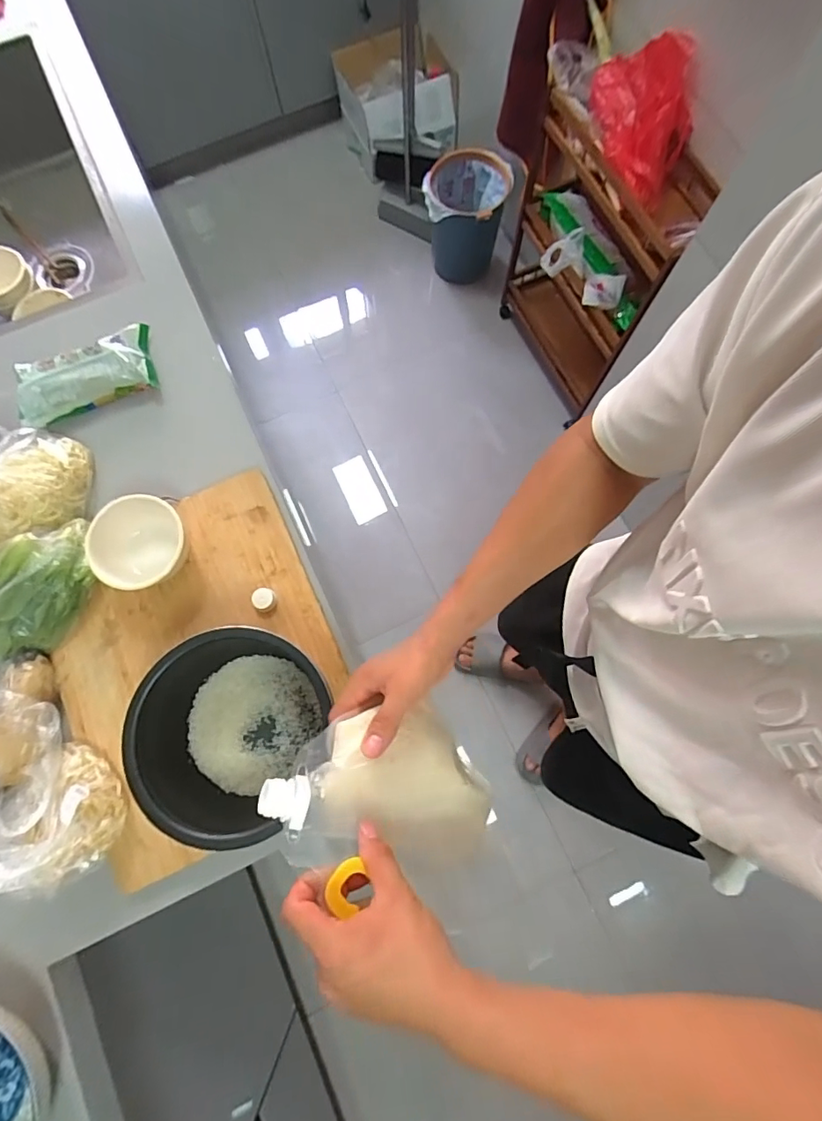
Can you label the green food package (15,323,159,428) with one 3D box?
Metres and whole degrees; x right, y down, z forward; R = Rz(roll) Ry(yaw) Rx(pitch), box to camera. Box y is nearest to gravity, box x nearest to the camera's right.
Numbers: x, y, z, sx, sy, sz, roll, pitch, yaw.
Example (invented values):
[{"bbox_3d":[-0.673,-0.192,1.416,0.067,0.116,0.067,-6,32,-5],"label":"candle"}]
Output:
[{"bbox_3d":[-0.499,-0.288,0.764,0.206,0.048,0.110,-24,78,-5],"label":"green food package"}]

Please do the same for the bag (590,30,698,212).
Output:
[{"bbox_3d":[0.463,-0.907,1.004,0.221,0.141,0.274,23,78,6],"label":"bag"}]

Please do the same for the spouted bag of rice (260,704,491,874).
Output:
[{"bbox_3d":[-0.019,0.200,0.455,0.235,0.048,0.107,17,74,-35],"label":"spouted bag of rice"}]

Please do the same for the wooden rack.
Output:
[{"bbox_3d":[0.474,-0.813,1.378,0.218,0.647,0.630,-23,78,-5],"label":"wooden rack"}]

